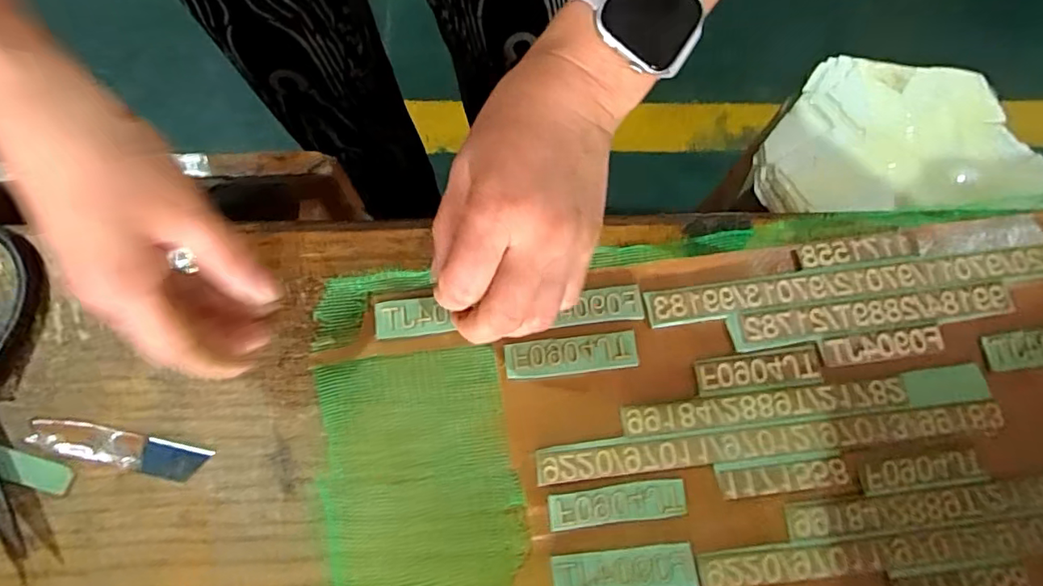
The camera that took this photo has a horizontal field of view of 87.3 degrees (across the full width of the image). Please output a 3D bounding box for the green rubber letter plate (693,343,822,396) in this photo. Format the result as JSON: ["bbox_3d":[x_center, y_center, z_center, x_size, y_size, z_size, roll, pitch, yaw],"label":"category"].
[{"bbox_3d":[0.132,0.042,0.302,0.070,0.004,0.020,-6,74,-3],"label":"green rubber letter plate"}]

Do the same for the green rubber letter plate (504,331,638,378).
[{"bbox_3d":[0.027,0.035,0.305,0.072,0.005,0.020,-6,74,-2],"label":"green rubber letter plate"}]

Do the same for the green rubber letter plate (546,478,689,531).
[{"bbox_3d":[0.049,0.109,0.281,0.070,0.004,0.019,-6,74,-2],"label":"green rubber letter plate"}]

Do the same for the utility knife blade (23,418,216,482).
[{"bbox_3d":[-0.213,0.082,0.288,0.091,0.007,0.019,12,74,3],"label":"utility knife blade"}]

